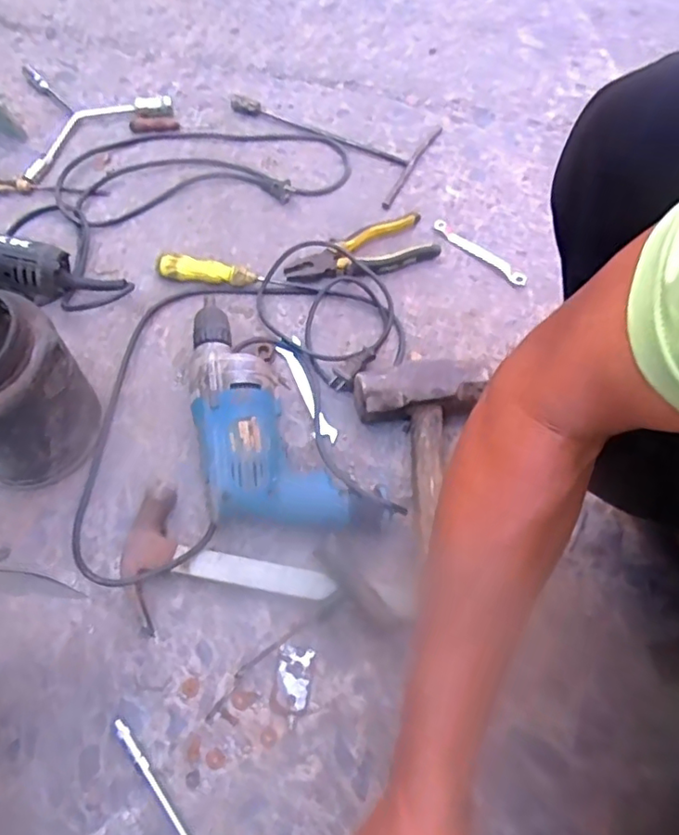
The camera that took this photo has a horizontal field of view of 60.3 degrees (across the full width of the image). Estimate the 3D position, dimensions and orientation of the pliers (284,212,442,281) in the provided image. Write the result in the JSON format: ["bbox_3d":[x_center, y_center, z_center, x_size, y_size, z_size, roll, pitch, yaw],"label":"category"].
[{"bbox_3d":[0.025,-0.205,0.724,0.188,0.028,0.074,-21,66,-11],"label":"pliers"}]

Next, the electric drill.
[{"bbox_3d":[-0.087,-0.001,0.600,0.139,0.075,0.276,-25,67,-15],"label":"electric drill"}]

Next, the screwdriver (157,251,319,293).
[{"bbox_3d":[-0.123,-0.169,0.695,0.187,0.023,0.032,10,64,3],"label":"screwdriver"}]

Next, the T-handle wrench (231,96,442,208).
[{"bbox_3d":[-0.021,-0.413,0.836,0.286,0.014,0.169,27,66,11],"label":"T-handle wrench"}]

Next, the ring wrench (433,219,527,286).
[{"bbox_3d":[0.179,-0.211,0.743,0.137,0.011,0.019,38,69,16],"label":"ring wrench"}]

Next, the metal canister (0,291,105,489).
[{"bbox_3d":[-0.300,-0.026,0.546,0.115,0.178,0.123,-31,69,-17],"label":"metal canister"}]

